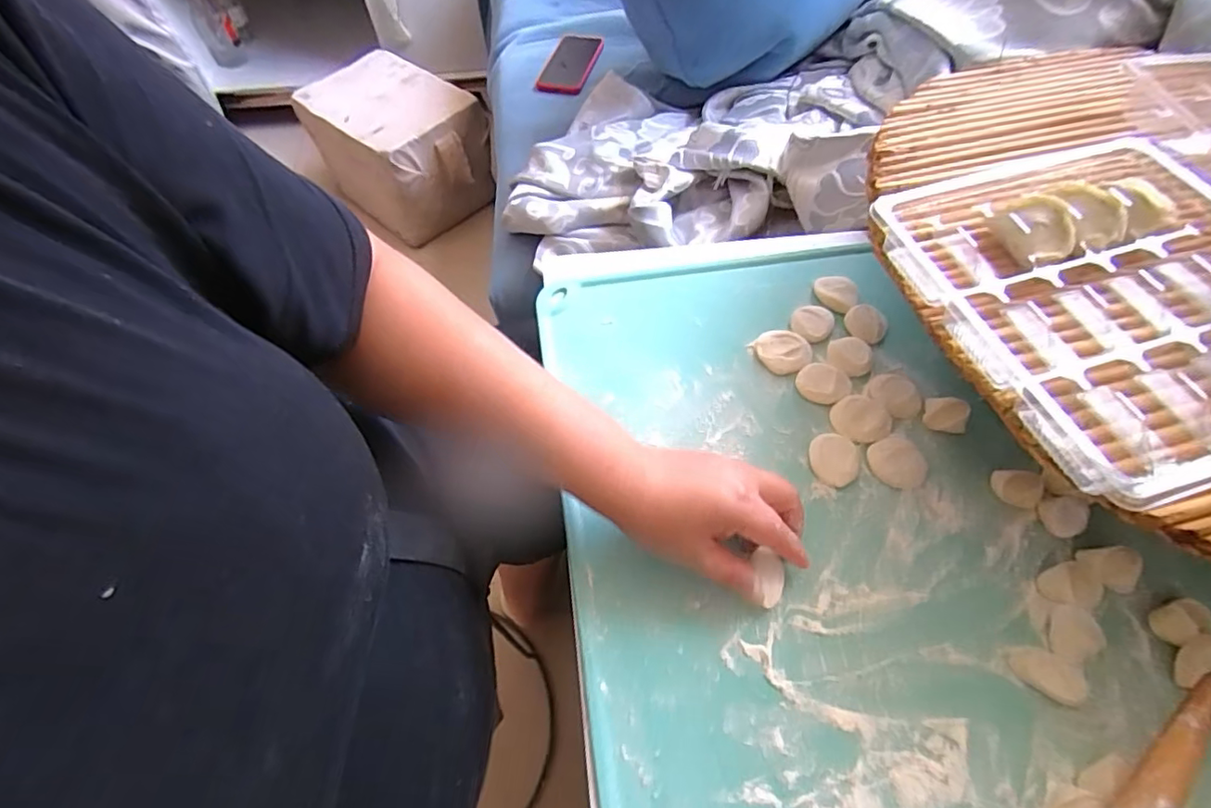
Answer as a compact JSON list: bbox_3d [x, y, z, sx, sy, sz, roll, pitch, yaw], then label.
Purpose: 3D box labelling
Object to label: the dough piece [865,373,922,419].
[{"bbox_3d":[0.228,-0.009,0.447,0.039,0.004,0.040,0,58,1],"label":"dough piece"}]

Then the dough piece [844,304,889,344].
[{"bbox_3d":[0.219,-0.068,0.479,0.032,0.005,0.036,19,61,12],"label":"dough piece"}]

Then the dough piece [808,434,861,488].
[{"bbox_3d":[0.166,0.040,0.413,0.035,0.005,0.039,11,59,8],"label":"dough piece"}]

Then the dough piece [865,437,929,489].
[{"bbox_3d":[0.212,0.043,0.414,0.040,0.004,0.039,0,58,1],"label":"dough piece"}]

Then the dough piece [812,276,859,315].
[{"bbox_3d":[0.202,-0.097,0.502,0.036,0.007,0.041,15,60,10],"label":"dough piece"}]

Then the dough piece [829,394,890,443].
[{"bbox_3d":[0.193,0.011,0.431,0.042,0.004,0.039,0,58,1],"label":"dough piece"}]

